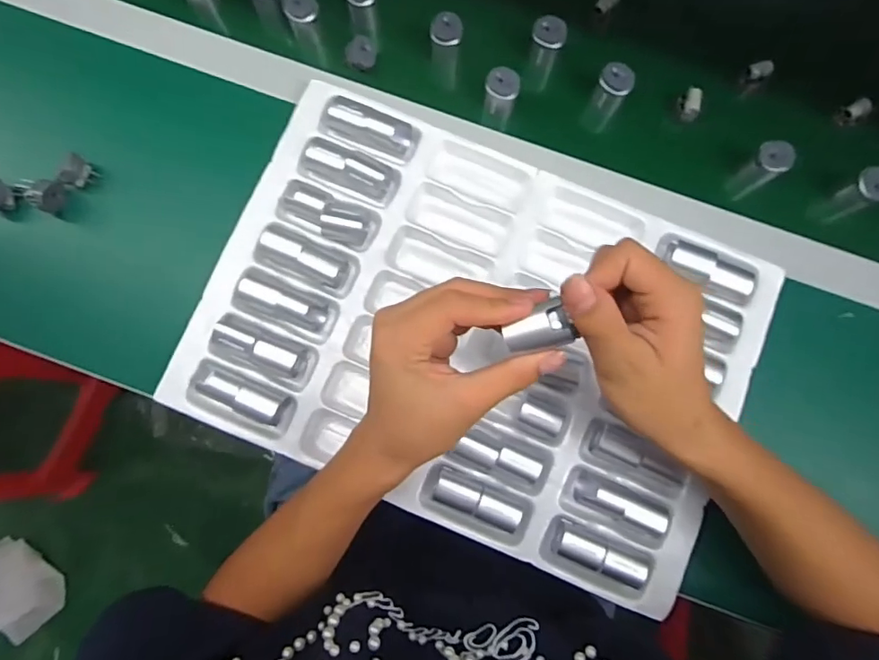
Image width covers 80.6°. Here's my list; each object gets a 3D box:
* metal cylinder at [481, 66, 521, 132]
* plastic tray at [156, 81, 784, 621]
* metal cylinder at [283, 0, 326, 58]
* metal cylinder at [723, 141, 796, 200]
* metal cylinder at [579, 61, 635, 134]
[{"bbox_3d":[0.057,-0.218,0.494,0.030,0.067,0.026,9,85,0],"label":"metal cylinder"},{"bbox_3d":[0.034,0.000,0.448,0.452,0.036,0.315,23,86,2],"label":"plastic tray"},{"bbox_3d":[-0.128,-0.297,0.508,0.029,0.067,0.024,-12,86,-1],"label":"metal cylinder"},{"bbox_3d":[0.302,-0.152,0.496,0.030,0.071,0.030,0,85,0],"label":"metal cylinder"},{"bbox_3d":[0.161,-0.222,0.502,0.031,0.077,0.027,35,86,2],"label":"metal cylinder"}]

